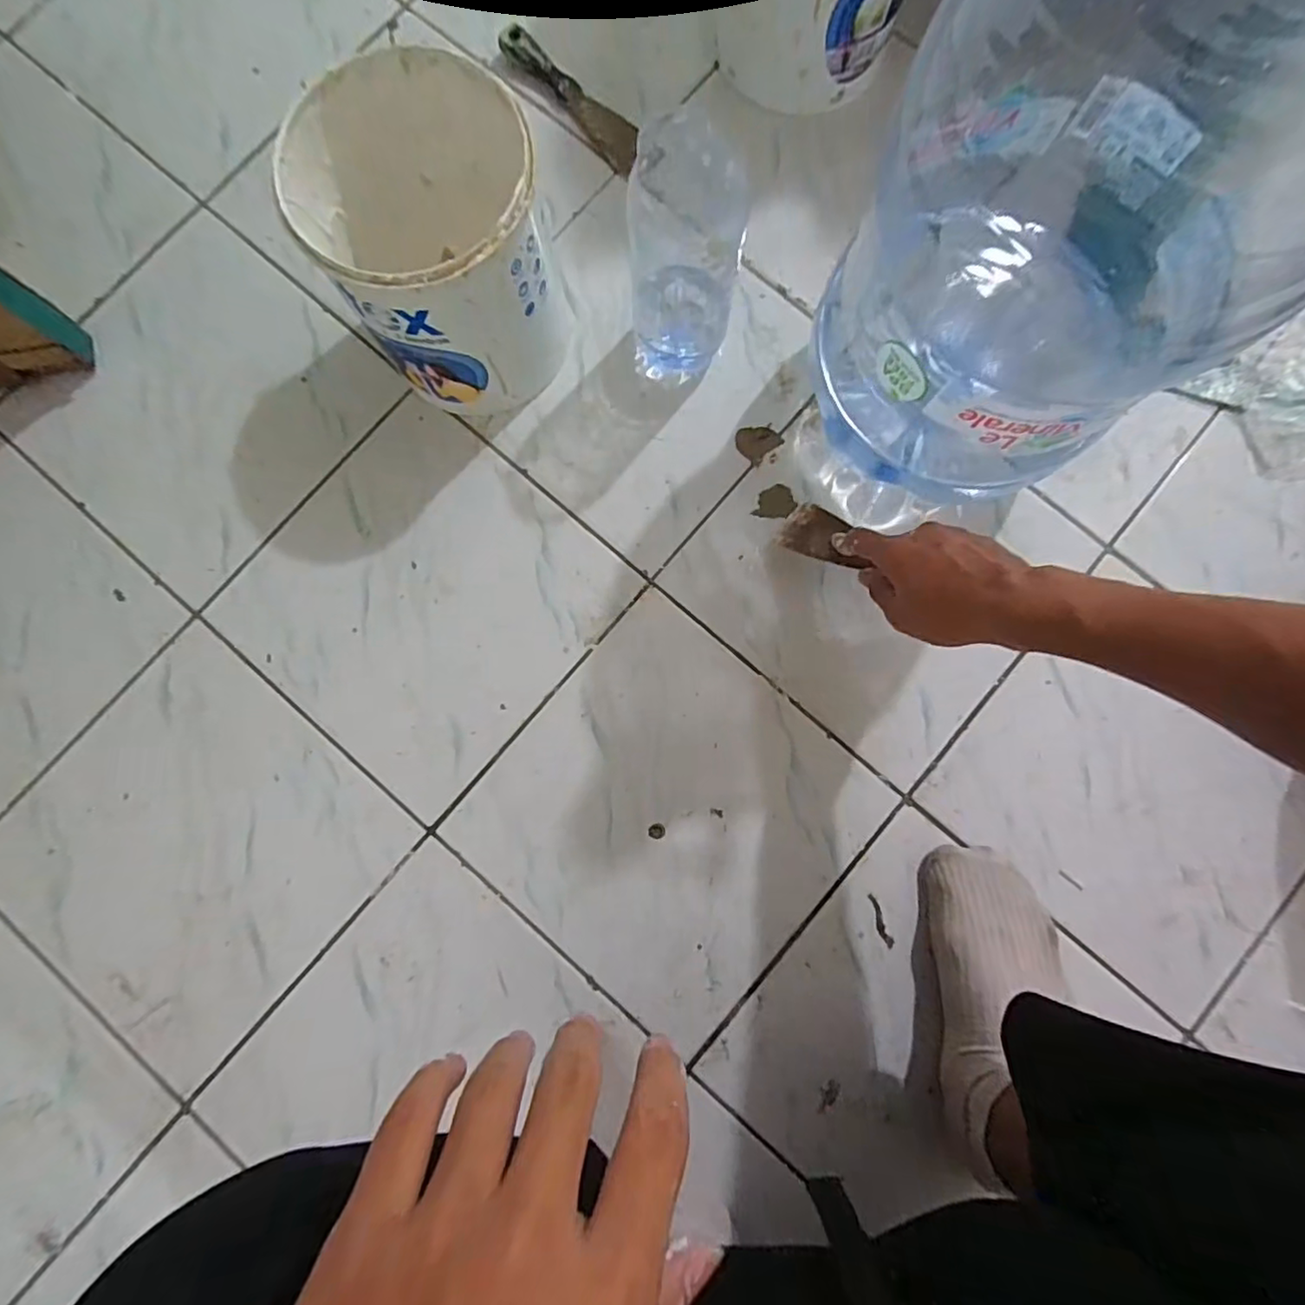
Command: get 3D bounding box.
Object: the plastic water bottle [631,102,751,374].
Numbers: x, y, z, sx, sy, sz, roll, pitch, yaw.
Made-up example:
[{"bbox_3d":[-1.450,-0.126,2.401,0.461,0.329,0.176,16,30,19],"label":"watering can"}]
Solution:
[{"bbox_3d":[0.027,-0.319,0.498,0.086,0.189,0.095,9,83,2],"label":"plastic water bottle"}]

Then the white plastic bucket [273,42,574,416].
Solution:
[{"bbox_3d":[-0.166,-0.321,0.502,0.164,0.183,0.179,0,83,1],"label":"white plastic bucket"}]

